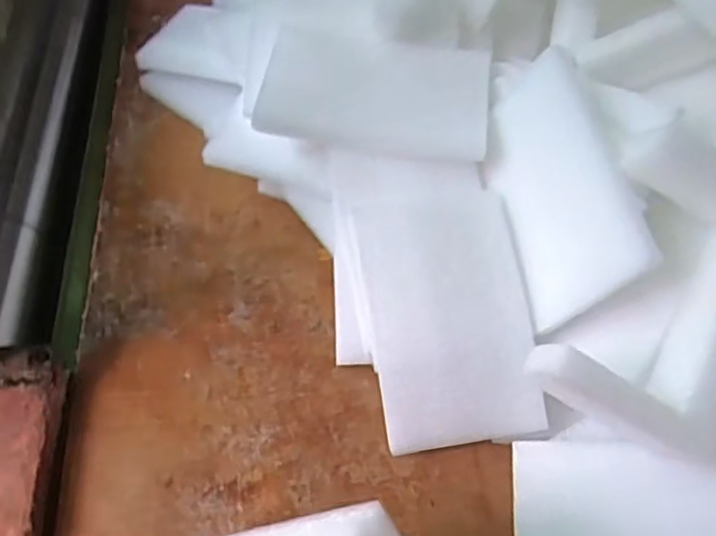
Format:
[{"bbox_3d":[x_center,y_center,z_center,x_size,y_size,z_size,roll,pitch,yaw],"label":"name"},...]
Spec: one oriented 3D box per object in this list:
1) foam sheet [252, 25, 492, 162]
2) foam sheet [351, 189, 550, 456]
[{"bbox_3d":[0.015,-0.138,0.541,0.172,0.032,0.104,5,52,-1],"label":"foam sheet"},{"bbox_3d":[0.063,0.033,0.485,0.108,0.020,0.175,-8,79,-6],"label":"foam sheet"}]

